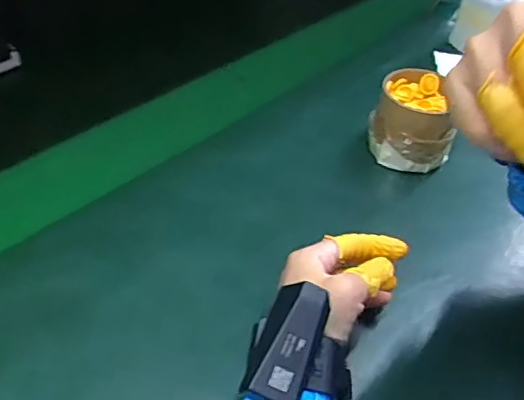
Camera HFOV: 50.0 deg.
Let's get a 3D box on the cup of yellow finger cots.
[{"bbox_3d":[0.157,-0.079,0.581,0.083,0.081,0.083,11,43,5],"label":"cup of yellow finger cots"}]

